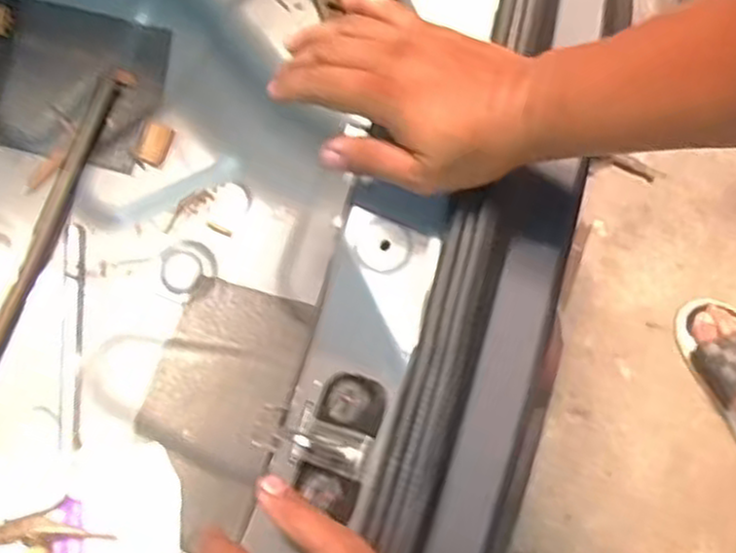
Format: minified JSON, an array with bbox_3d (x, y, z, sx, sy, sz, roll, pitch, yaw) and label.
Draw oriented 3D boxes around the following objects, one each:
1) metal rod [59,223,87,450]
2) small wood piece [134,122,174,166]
[{"bbox_3d":[-0.273,0.053,0.696,0.020,0.008,0.202,-3,79,-2],"label":"metal rod"},{"bbox_3d":[-0.204,-0.127,0.722,0.026,0.011,0.039,22,80,3],"label":"small wood piece"}]

